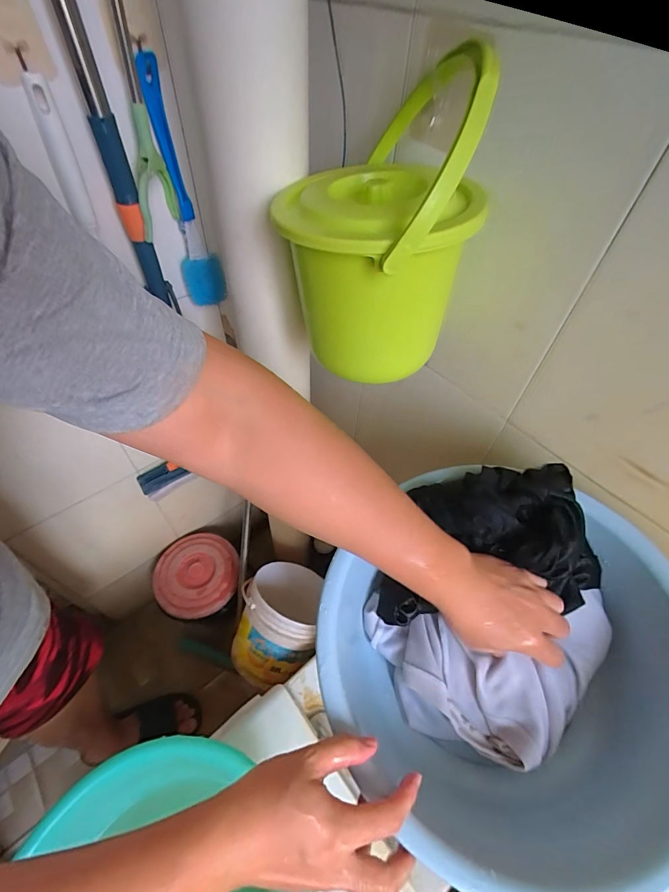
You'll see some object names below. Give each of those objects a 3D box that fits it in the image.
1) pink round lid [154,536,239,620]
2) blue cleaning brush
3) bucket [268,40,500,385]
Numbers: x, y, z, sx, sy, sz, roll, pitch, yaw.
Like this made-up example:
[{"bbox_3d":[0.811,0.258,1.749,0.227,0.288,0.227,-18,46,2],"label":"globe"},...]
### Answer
[{"bbox_3d":[-0.345,0.318,0.985,0.202,0.026,0.206,2,49,-2],"label":"pink round lid"},{"bbox_3d":[-0.202,-0.337,0.542,0.062,0.274,0.049,-9,50,-12],"label":"blue cleaning brush"},{"bbox_3d":[0.041,-0.198,0.395,0.178,0.221,0.201,17,50,11],"label":"bucket"}]

